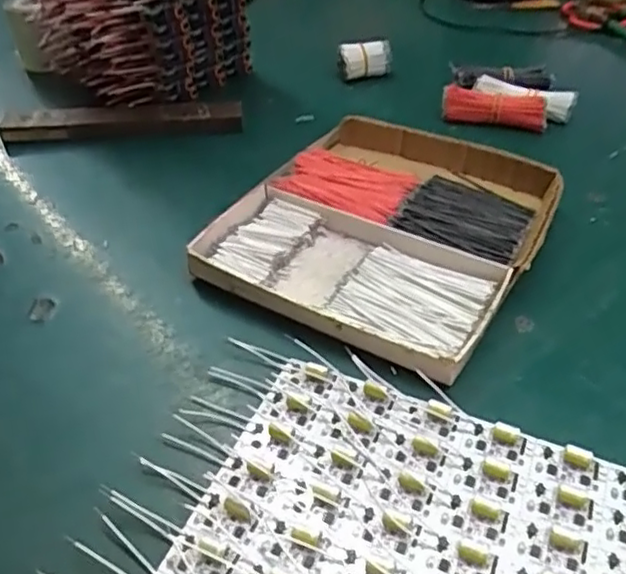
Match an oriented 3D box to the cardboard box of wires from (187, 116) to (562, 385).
[{"bbox_3d":[0.051,-0.043,0.441,0.188,0.023,0.206,23,49,25],"label":"cardboard box of wires"}]

